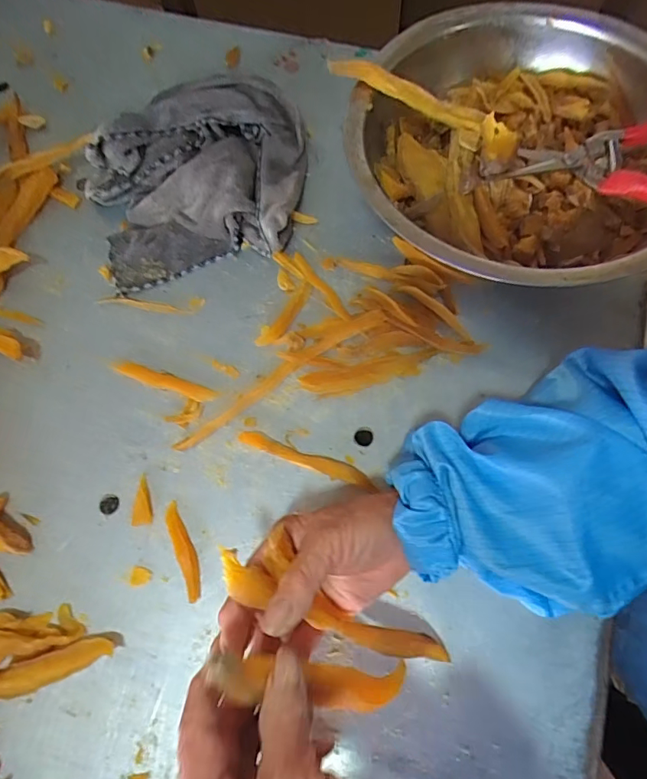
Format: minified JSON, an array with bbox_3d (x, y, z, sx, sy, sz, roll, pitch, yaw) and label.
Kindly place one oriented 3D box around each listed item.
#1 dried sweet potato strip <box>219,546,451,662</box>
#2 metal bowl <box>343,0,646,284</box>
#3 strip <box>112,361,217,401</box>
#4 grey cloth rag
[{"bbox_3d":[0.009,0.139,0.292,0.161,0.019,0.020,29,71,-15],"label":"dried sweet potato strip"},{"bbox_3d":[0.160,-0.205,0.410,0.275,0.090,0.287,0,70,1],"label":"metal bowl"},{"bbox_3d":[-0.131,-0.006,0.390,0.086,0.010,0.014,17,71,7],"label":"strip"},{"bbox_3d":[-0.117,-0.205,0.440,0.207,0.053,0.191,-12,70,-3],"label":"grey cloth rag"}]

